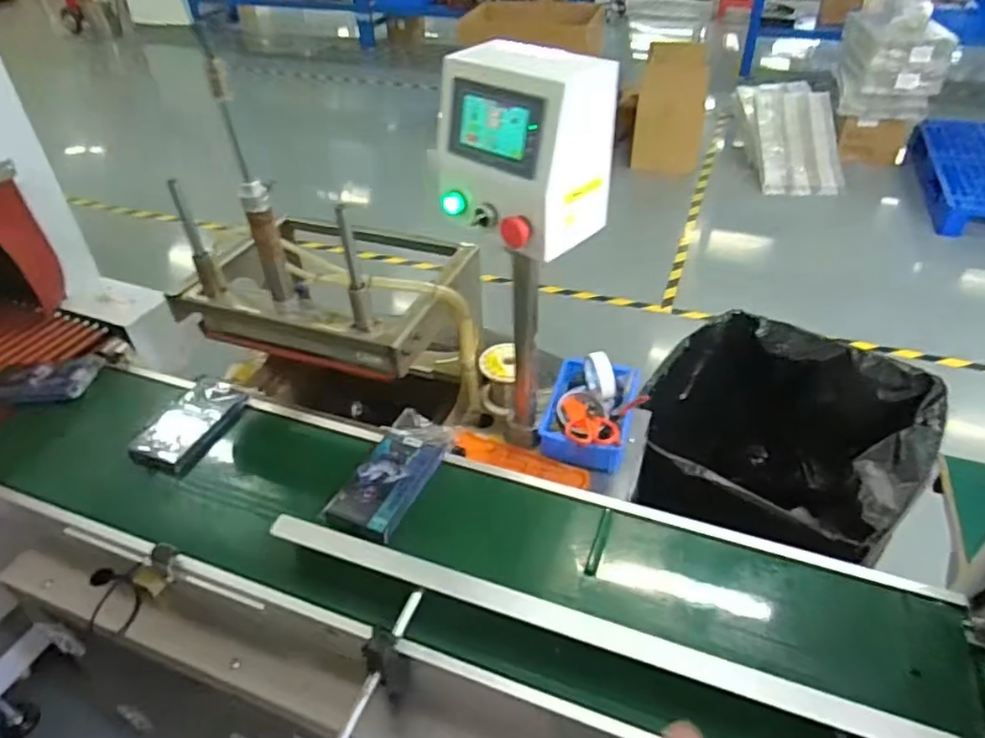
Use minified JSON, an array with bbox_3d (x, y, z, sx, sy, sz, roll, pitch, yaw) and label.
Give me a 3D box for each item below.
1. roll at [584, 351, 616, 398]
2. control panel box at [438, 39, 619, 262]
[{"bbox_3d":[0.182,0.007,1.088,0.025,0.074,0.086,-18,42,-17],"label":"roll"},{"bbox_3d":[0.033,-0.267,0.772,0.143,0.192,0.178,-33,48,-30],"label":"control panel box"}]

